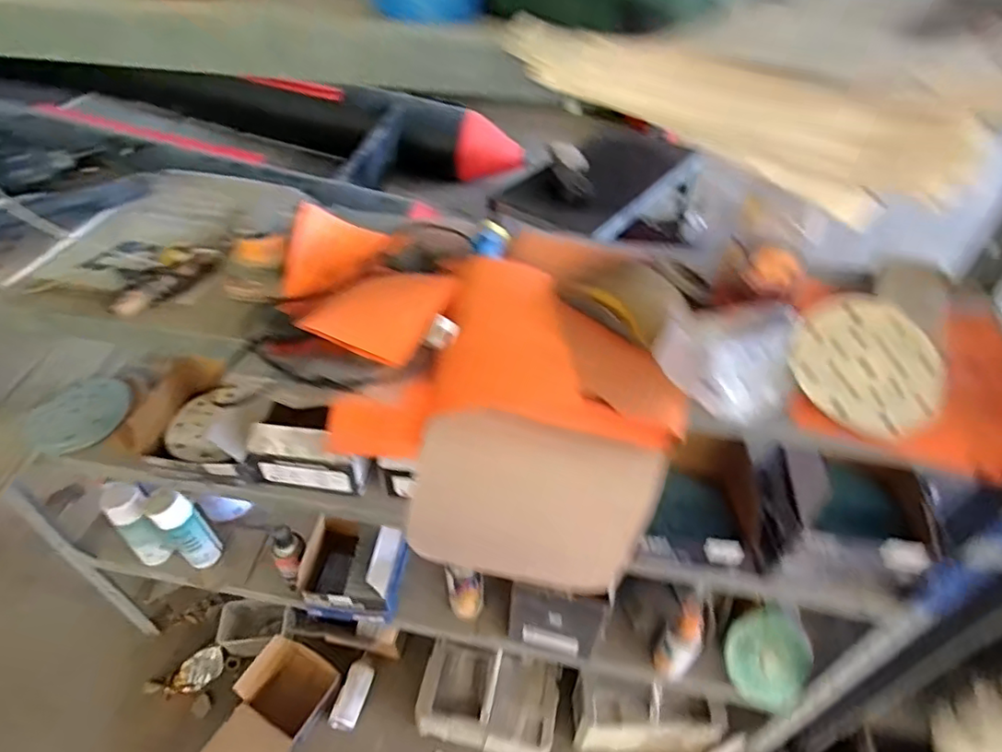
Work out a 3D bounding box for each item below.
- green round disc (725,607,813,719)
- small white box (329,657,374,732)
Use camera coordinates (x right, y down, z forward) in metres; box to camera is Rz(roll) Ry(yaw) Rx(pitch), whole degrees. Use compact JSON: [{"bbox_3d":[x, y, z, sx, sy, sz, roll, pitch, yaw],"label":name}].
[{"bbox_3d":[0.455,0.477,0.980,0.138,0.034,0.161,21,78,3],"label":"green round disc"},{"bbox_3d":[-0.339,0.725,1.325,0.066,0.041,0.150,14,47,11],"label":"small white box"}]

